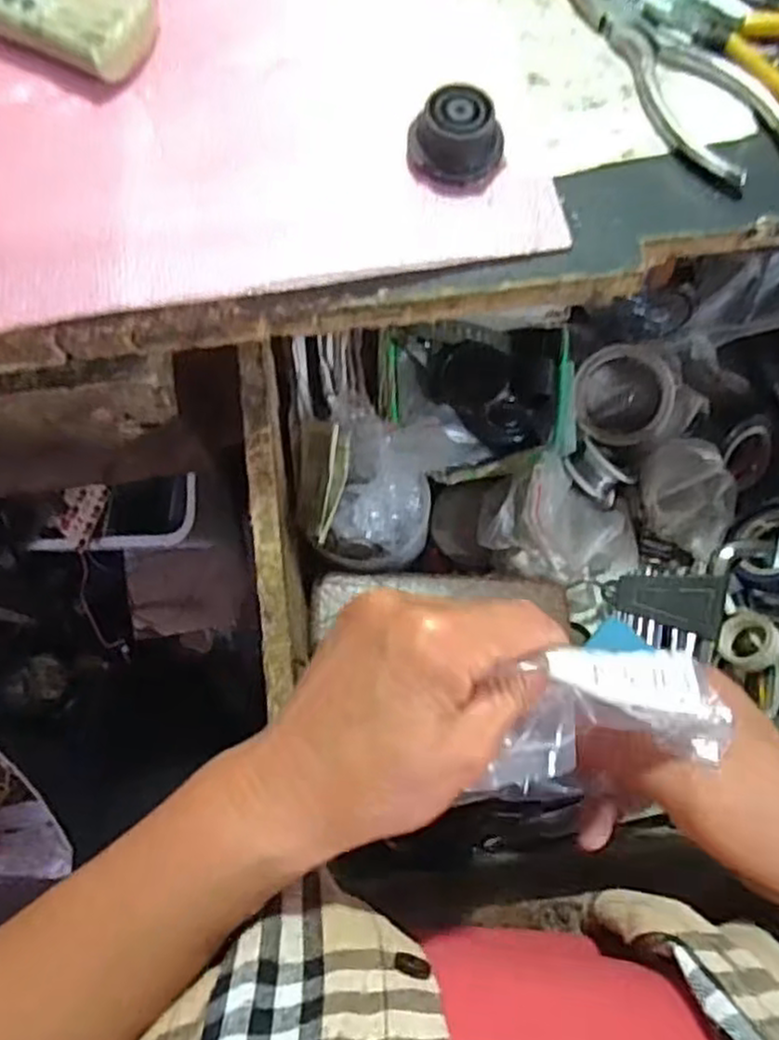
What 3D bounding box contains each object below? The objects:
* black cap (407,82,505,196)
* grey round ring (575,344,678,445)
[{"bbox_3d":[0.028,-0.157,0.309,0.038,0.026,0.034,6,73,1],"label":"black cap"},{"bbox_3d":[0.144,-0.076,0.451,0.057,0.013,0.061,0,89,20],"label":"grey round ring"}]

